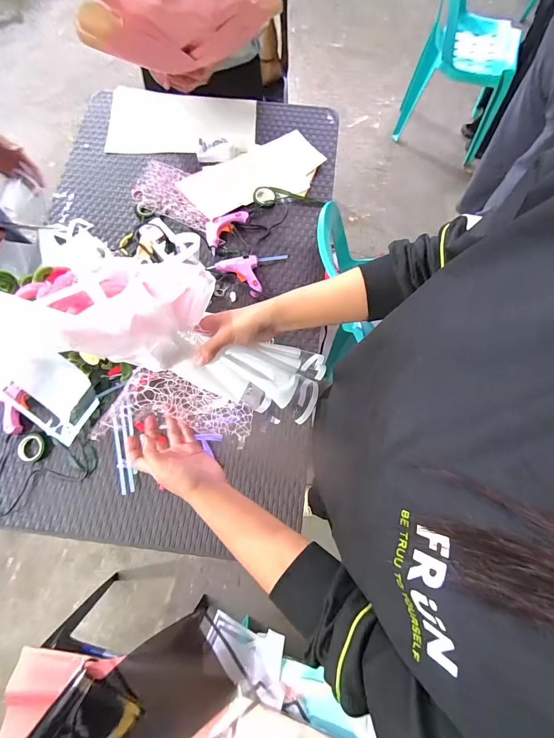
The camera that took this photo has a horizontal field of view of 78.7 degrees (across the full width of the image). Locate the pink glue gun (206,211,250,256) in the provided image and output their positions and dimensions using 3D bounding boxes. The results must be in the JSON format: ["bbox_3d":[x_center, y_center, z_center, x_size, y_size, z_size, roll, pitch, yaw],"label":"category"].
[{"bbox_3d":[-0.140,-0.363,0.856,0.073,0.021,0.137,39,78,9],"label":"pink glue gun"}]

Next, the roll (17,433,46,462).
[{"bbox_3d":[-0.514,0.164,0.706,0.053,0.009,0.056,0,75,0],"label":"roll"}]

